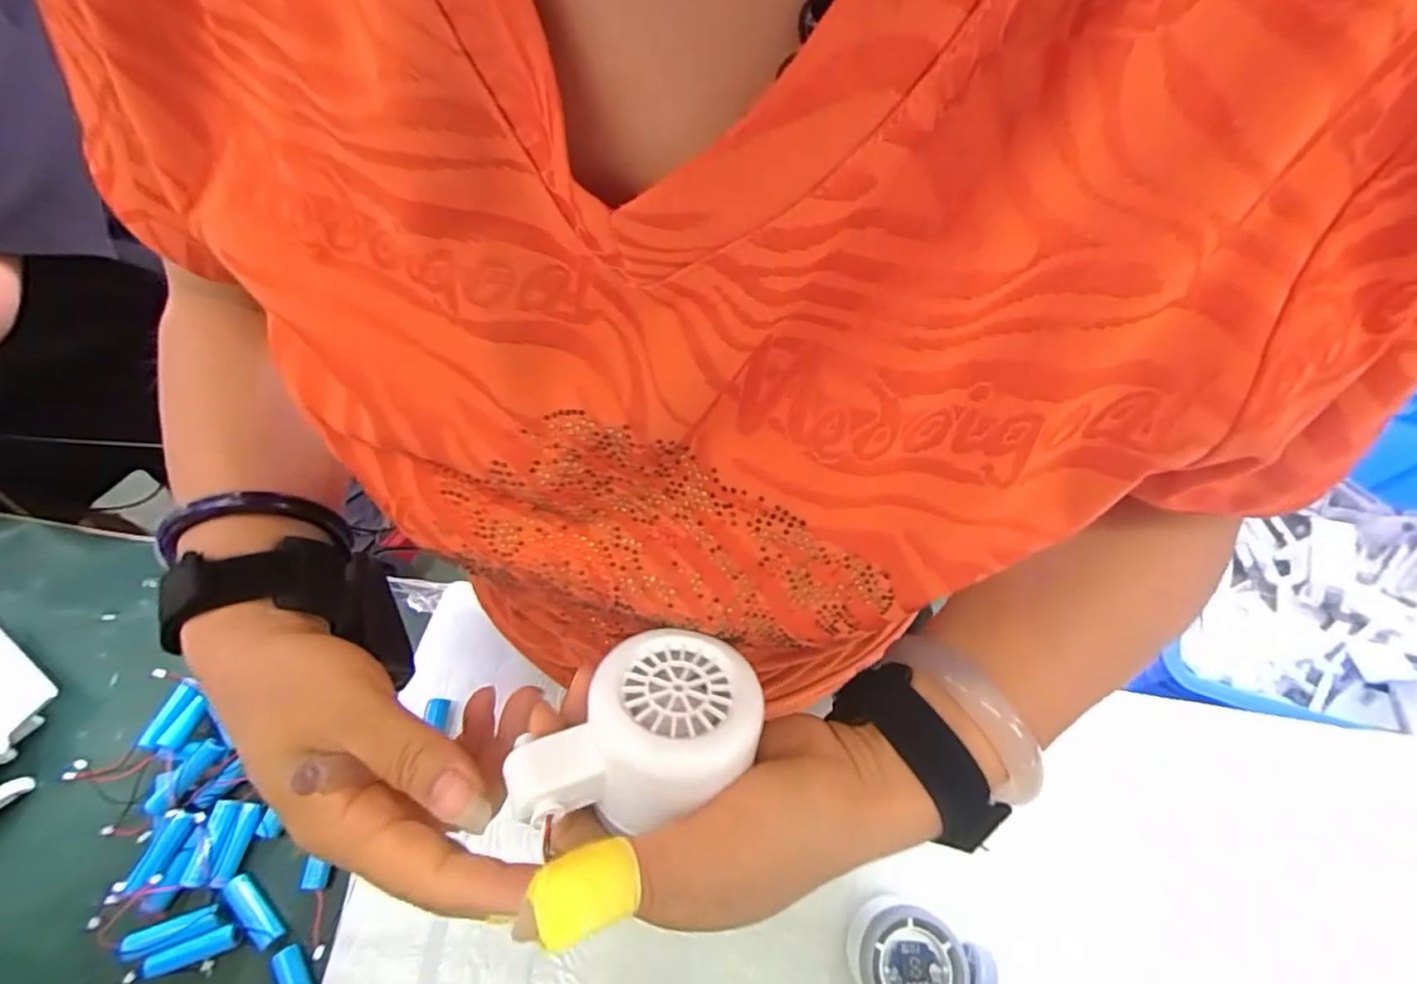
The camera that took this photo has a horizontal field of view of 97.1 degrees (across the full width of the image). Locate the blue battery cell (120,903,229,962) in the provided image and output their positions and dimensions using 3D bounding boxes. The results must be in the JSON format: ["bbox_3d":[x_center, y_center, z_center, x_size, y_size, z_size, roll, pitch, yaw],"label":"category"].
[{"bbox_3d":[-0.328,0.270,0.384,0.051,0.016,0.015,-19,66,-7],"label":"blue battery cell"}]

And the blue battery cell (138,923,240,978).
[{"bbox_3d":[-0.317,0.281,0.383,0.049,0.011,0.013,-18,66,-7],"label":"blue battery cell"}]

